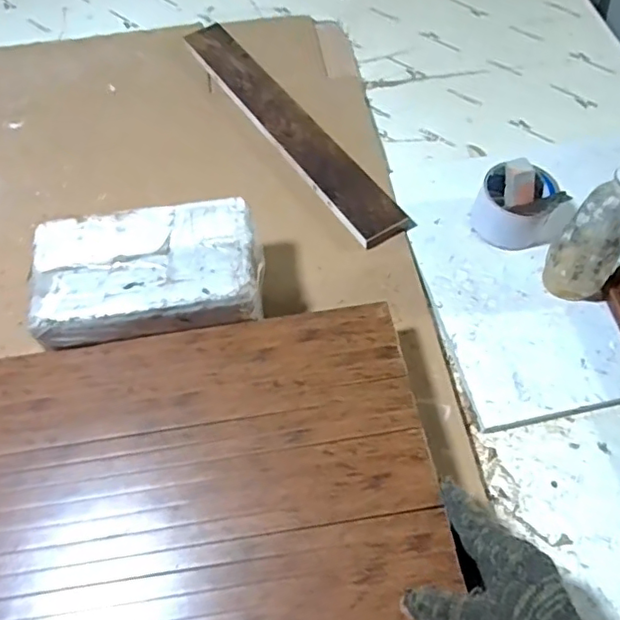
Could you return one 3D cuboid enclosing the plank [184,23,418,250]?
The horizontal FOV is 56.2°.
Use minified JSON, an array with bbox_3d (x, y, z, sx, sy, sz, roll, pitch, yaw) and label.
[{"bbox_3d":[-0.035,-0.242,0.749,0.066,0.021,0.446,-31,63,-15],"label":"plank"}]

